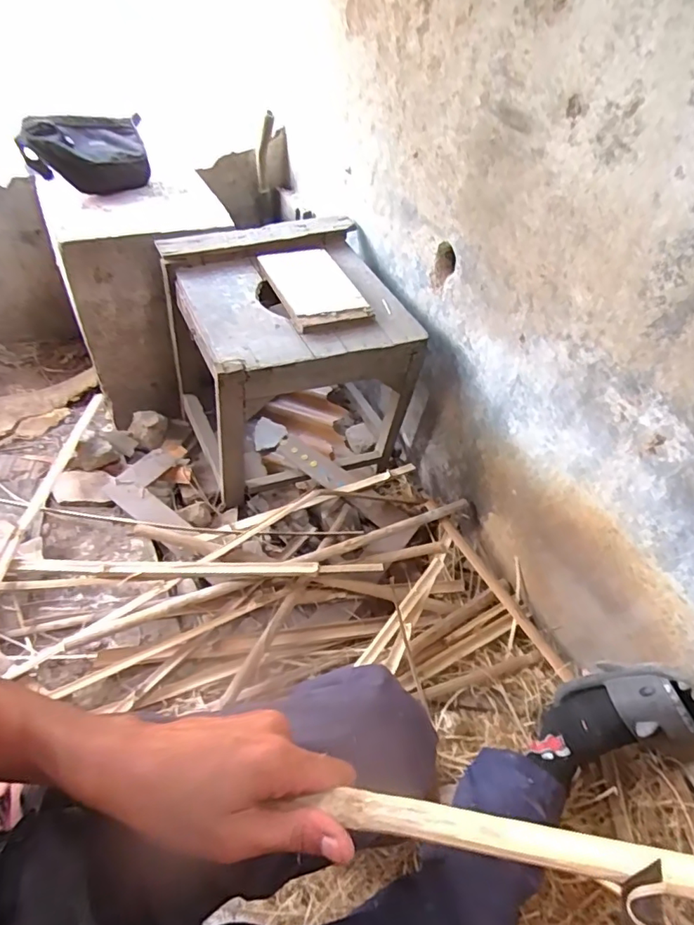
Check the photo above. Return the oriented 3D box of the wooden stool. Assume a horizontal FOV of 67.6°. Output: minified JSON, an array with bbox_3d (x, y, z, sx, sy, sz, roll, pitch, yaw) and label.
[{"bbox_3d":[-0.126,-0.216,1.188,0.448,0.440,0.443,-19,53,-22],"label":"wooden stool"}]

